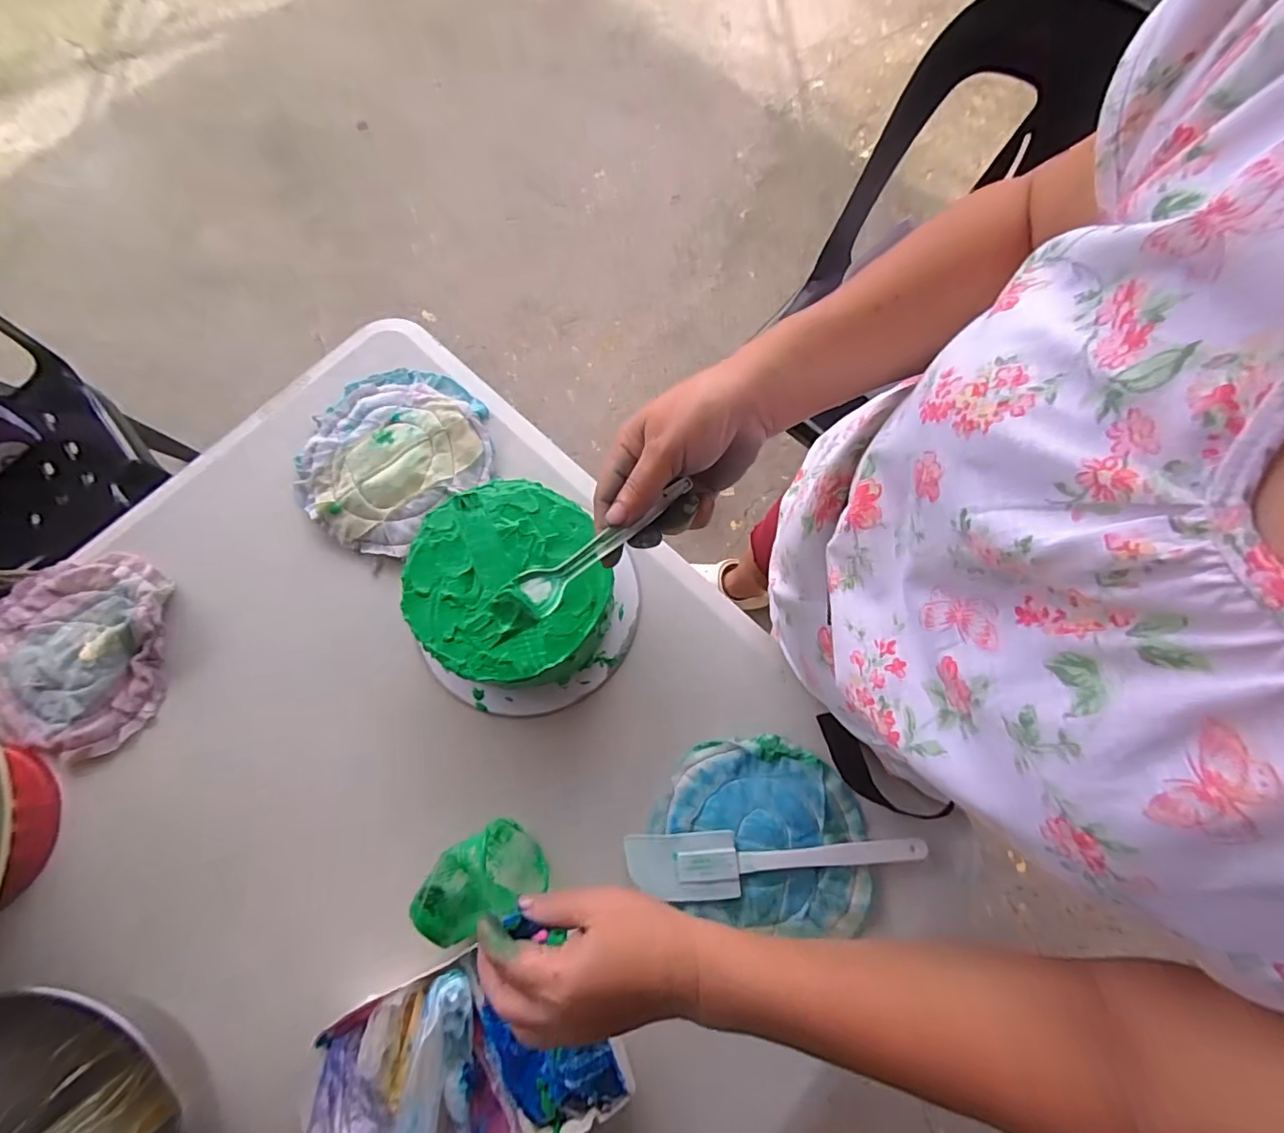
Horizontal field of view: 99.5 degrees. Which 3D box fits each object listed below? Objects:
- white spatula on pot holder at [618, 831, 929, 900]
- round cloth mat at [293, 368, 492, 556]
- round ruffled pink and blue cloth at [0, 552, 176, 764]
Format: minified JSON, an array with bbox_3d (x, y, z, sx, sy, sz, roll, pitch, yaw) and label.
[{"bbox_3d":[0.103,0.228,0.420,0.225,0.009,0.046,-3,76,-2],"label":"white spatula on pot holder"},{"bbox_3d":[-0.232,-0.108,0.505,0.152,0.021,0.174,43,79,9],"label":"round cloth mat"},{"bbox_3d":[-0.480,0.070,0.453,0.150,0.019,0.163,0,76,-1],"label":"round ruffled pink and blue cloth"}]

